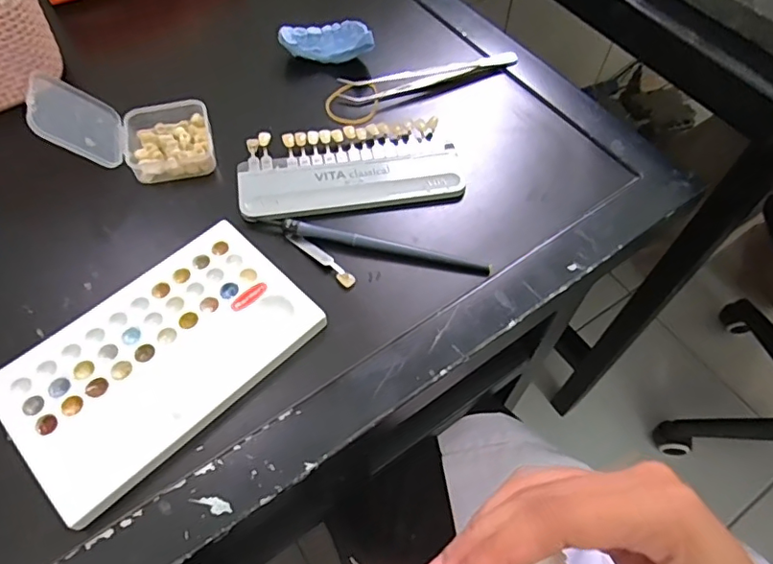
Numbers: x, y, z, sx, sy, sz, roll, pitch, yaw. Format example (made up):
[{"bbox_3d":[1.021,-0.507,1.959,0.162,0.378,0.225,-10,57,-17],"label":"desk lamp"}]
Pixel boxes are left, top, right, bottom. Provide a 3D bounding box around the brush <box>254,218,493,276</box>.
[{"bbox_3d":[-0.007,-0.022,0.338,0.142,0.010,0.010,10,58,5],"label":"brush"}]

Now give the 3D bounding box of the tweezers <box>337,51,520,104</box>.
[{"bbox_3d":[0.035,-0.162,0.425,0.145,0.017,0.020,-18,60,-12],"label":"tweezers"}]

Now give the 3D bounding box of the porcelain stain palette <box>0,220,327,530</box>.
[{"bbox_3d":[-0.119,0.038,0.294,0.095,0.010,0.152,39,65,21],"label":"porcelain stain palette"}]

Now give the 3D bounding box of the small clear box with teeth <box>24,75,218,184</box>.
[{"bbox_3d":[-0.164,-0.102,0.351,0.092,0.057,0.055,-10,59,-8],"label":"small clear box with teeth"}]

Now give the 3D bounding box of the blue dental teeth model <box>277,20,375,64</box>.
[{"bbox_3d":[-0.045,-0.186,0.423,0.071,0.025,0.022,6,58,2],"label":"blue dental teeth model"}]

